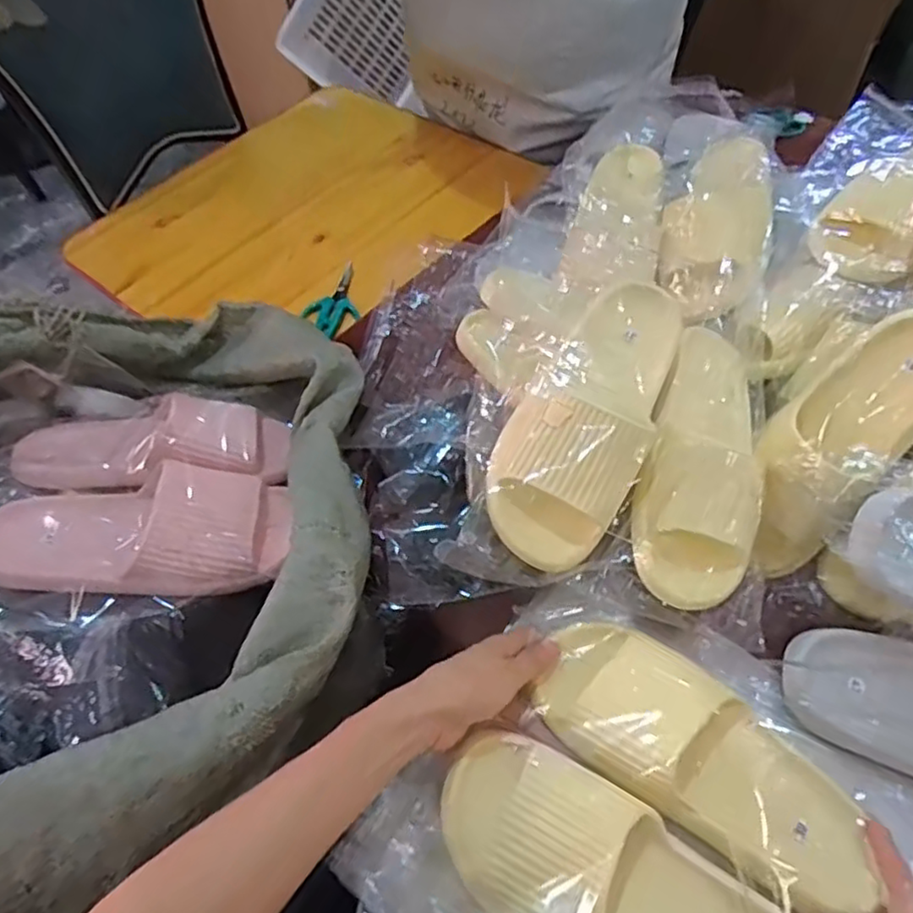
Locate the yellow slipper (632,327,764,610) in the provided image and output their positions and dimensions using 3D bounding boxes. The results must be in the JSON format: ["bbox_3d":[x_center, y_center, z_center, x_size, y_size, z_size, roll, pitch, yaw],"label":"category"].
[{"bbox_3d":[0.205,-0.002,0.531,0.091,0.071,0.238,17,59,16],"label":"yellow slipper"}]

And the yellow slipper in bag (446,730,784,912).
[{"bbox_3d":[0.100,0.264,0.395,0.238,0.059,0.094,30,63,15],"label":"yellow slipper in bag"}]

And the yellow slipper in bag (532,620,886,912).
[{"bbox_3d":[0.167,0.203,0.449,0.225,0.062,0.100,33,64,16],"label":"yellow slipper in bag"}]

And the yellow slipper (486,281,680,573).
[{"bbox_3d":[0.105,-0.035,0.511,0.104,0.072,0.246,30,77,4],"label":"yellow slipper"}]

